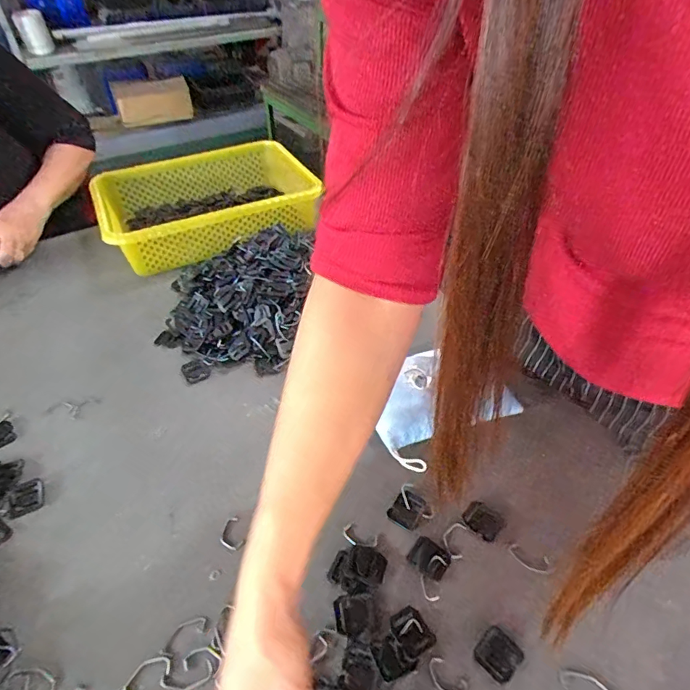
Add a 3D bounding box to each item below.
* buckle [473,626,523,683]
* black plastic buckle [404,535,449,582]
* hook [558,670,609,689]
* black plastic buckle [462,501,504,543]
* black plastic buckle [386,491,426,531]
[{"bbox_3d":[0.120,0.242,0.362,0.032,0.004,0.030,-33,53,-29],"label":"buckle"},{"bbox_3d":[0.076,0.190,0.415,0.034,0.004,0.029,28,51,27],"label":"black plastic buckle"},{"bbox_3d":[0.182,0.256,0.345,0.044,0.004,0.018,23,49,22],"label":"hook"},{"bbox_3d":[0.131,0.166,0.440,0.034,0.004,0.028,33,53,30],"label":"black plastic buckle"},{"bbox_3d":[0.060,0.158,0.448,0.028,0.004,0.034,25,50,24],"label":"black plastic buckle"}]

